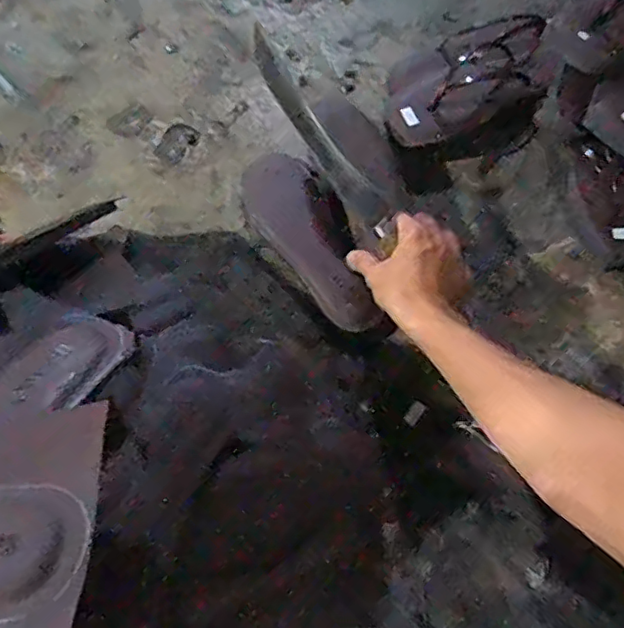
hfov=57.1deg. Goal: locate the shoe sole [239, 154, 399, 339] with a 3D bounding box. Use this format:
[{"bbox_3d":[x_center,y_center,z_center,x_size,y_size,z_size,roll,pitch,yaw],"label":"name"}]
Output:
[{"bbox_3d":[0.008,-0.082,0.634,0.091,0.022,0.255,-33,72,-11],"label":"shoe sole"}]

